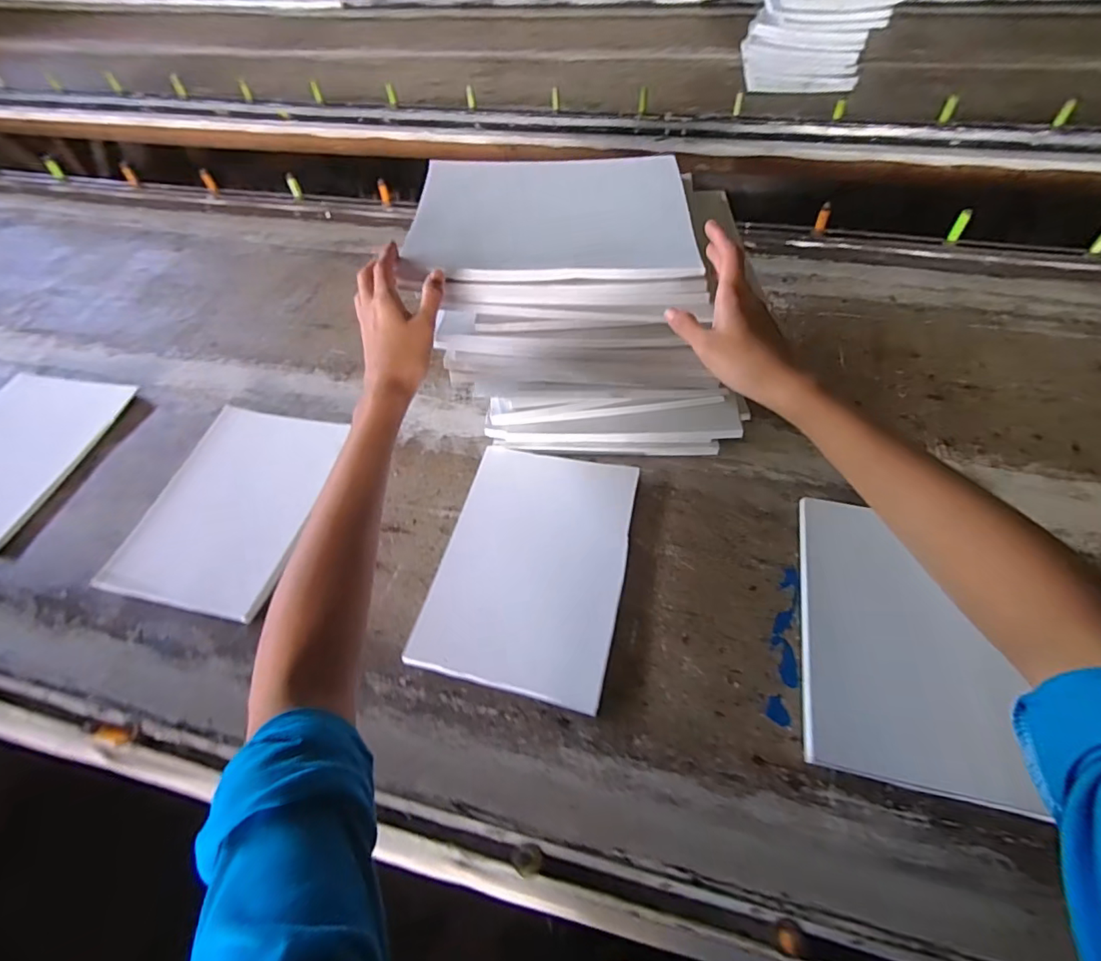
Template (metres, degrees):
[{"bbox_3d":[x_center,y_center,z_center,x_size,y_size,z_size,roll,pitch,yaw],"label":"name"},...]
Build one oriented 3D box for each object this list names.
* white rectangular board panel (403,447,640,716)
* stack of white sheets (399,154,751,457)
[{"bbox_3d":[-0.017,0.089,0.578,0.193,0.018,0.266,11,59,11],"label":"white rectangular board panel"},{"bbox_3d":[0.044,-0.190,0.605,0.317,0.241,0.220,1,57,5],"label":"stack of white sheets"}]

